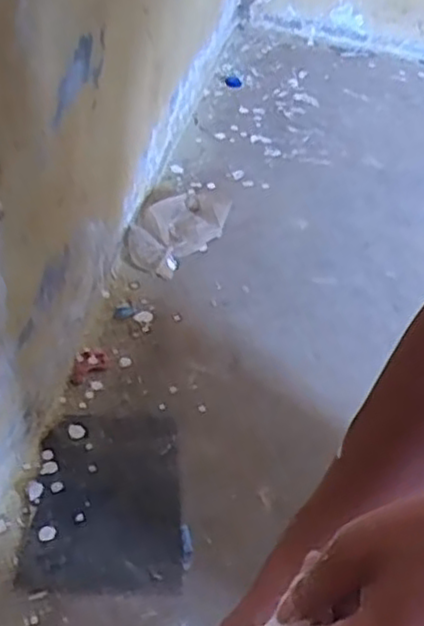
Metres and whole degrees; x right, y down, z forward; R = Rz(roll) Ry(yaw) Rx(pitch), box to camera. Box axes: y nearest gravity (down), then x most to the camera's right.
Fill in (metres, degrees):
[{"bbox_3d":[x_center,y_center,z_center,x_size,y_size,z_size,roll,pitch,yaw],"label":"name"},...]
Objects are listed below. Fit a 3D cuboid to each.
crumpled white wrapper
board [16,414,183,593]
[{"bbox_3d":[-0.051,-0.151,1.185,0.116,0.035,0.261,22,43,16],"label":"crumpled white wrapper"},{"bbox_3d":[-0.119,0.201,0.799,0.161,0.008,0.231,2,41,-7],"label":"board"}]

